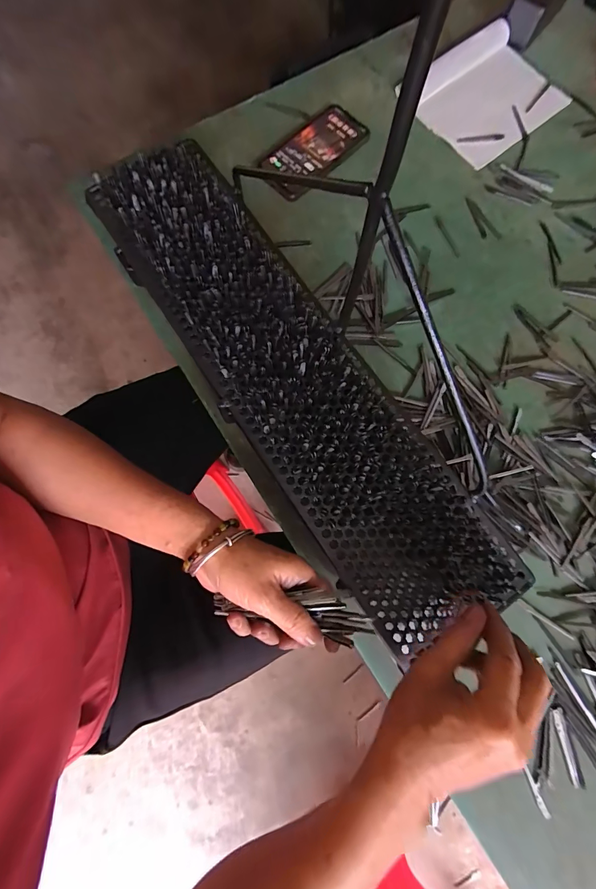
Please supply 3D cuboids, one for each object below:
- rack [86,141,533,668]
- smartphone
[{"bbox_3d":[-0.012,-0.075,0.354,0.146,0.038,0.551,-34,82,-8],"label":"rack"},{"bbox_3d":[0.018,-0.401,0.479,0.156,0.017,0.078,-41,86,-7],"label":"smartphone"}]

